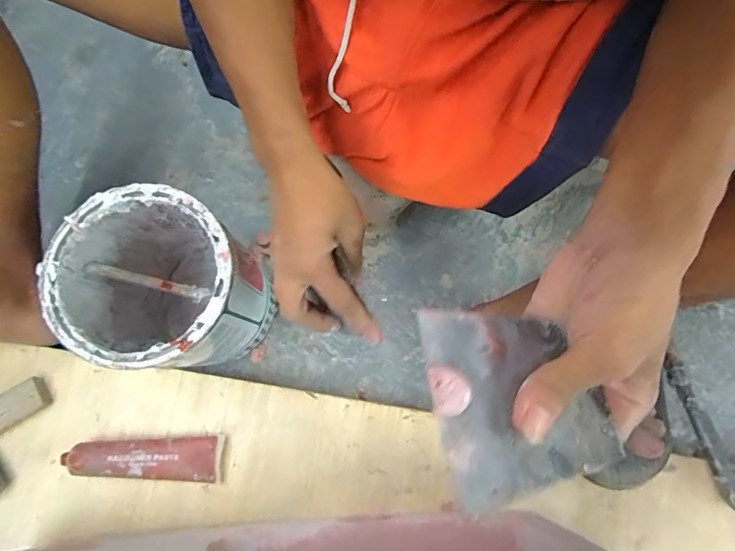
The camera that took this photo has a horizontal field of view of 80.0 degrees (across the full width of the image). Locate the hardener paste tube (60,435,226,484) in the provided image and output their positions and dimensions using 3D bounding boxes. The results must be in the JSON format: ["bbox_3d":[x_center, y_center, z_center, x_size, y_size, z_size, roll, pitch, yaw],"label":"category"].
[{"bbox_3d":[-0.253,0.208,0.500,0.166,0.031,0.047,2,77,0],"label":"hardener paste tube"}]

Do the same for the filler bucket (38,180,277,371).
[{"bbox_3d":[-0.206,0.020,0.486,0.163,0.211,0.162,0,76,1],"label":"filler bucket"}]

